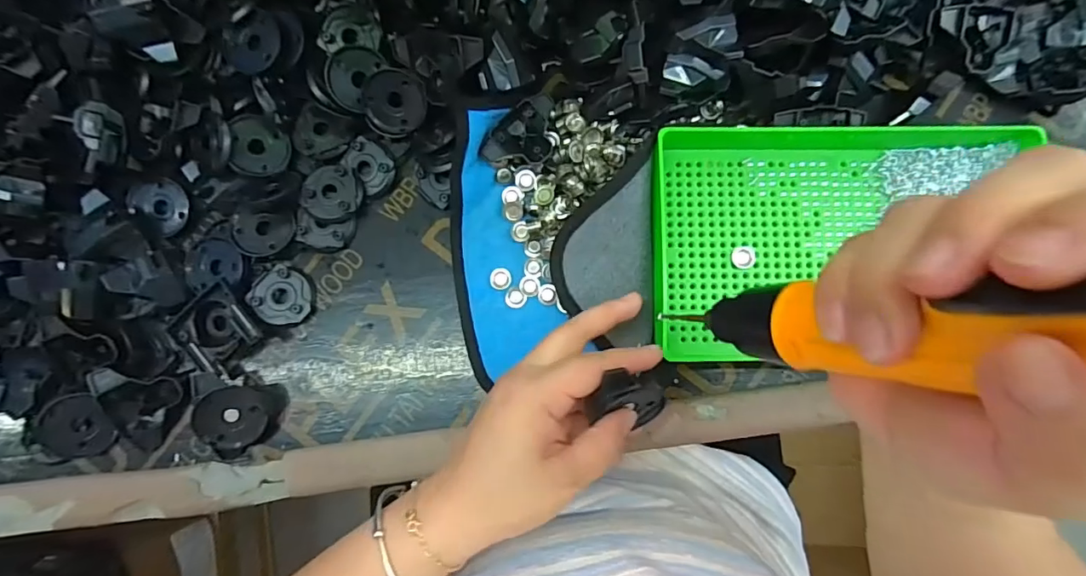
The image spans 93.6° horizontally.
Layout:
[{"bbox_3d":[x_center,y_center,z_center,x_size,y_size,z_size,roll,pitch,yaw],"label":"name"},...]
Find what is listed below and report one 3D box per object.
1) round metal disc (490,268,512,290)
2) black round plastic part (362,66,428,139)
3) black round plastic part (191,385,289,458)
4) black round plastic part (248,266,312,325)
[{"bbox_3d":[-0.030,-0.007,0.357,0.015,0.004,0.014,0,82,2],"label":"round metal disc"},{"bbox_3d":[-0.102,-0.126,0.351,0.043,0.004,0.045,0,122,0],"label":"black round plastic part"},{"bbox_3d":[-0.200,0.085,0.337,0.048,0.019,0.048,-2,94,-28],"label":"black round plastic part"},{"bbox_3d":[-0.182,0.006,0.355,0.035,0.011,0.039,-28,83,-2],"label":"black round plastic part"}]

